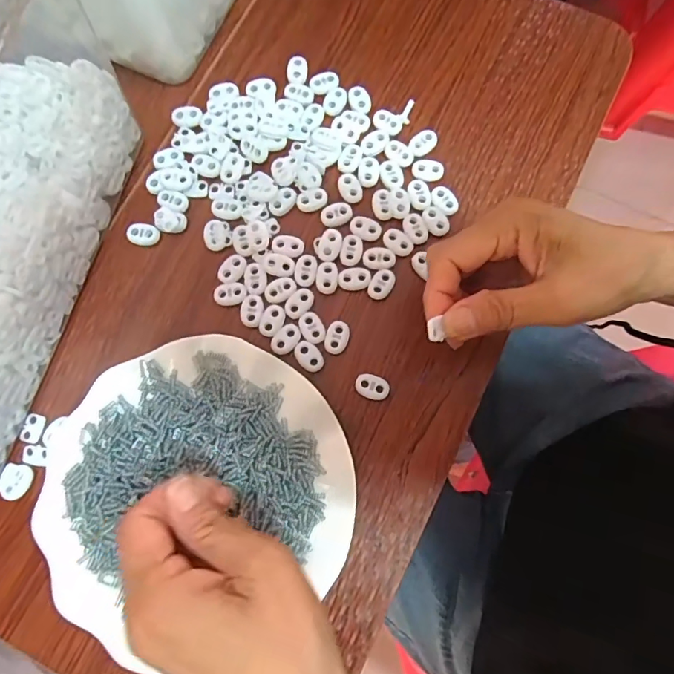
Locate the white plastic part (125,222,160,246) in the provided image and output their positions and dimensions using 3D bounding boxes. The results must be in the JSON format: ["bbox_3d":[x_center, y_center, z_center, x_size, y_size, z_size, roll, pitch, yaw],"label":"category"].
[{"bbox_3d":[-0.139,-0.073,0.335,0.024,0.004,0.015,11,80,1],"label":"white plastic part"}]

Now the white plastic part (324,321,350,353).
[{"bbox_3d":[0.000,0.000,0.320,0.016,0.004,0.023,15,80,2],"label":"white plastic part"}]

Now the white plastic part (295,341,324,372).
[{"bbox_3d":[-0.019,0.013,0.316,0.015,0.004,0.022,-43,83,-8],"label":"white plastic part"}]

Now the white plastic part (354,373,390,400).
[{"bbox_3d":[0.023,0.033,0.314,0.023,0.004,0.015,16,80,2],"label":"white plastic part"}]

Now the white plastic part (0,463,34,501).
[{"bbox_3d":[-0.209,0.094,0.304,0.020,0.004,0.021,13,80,2],"label":"white plastic part"}]

